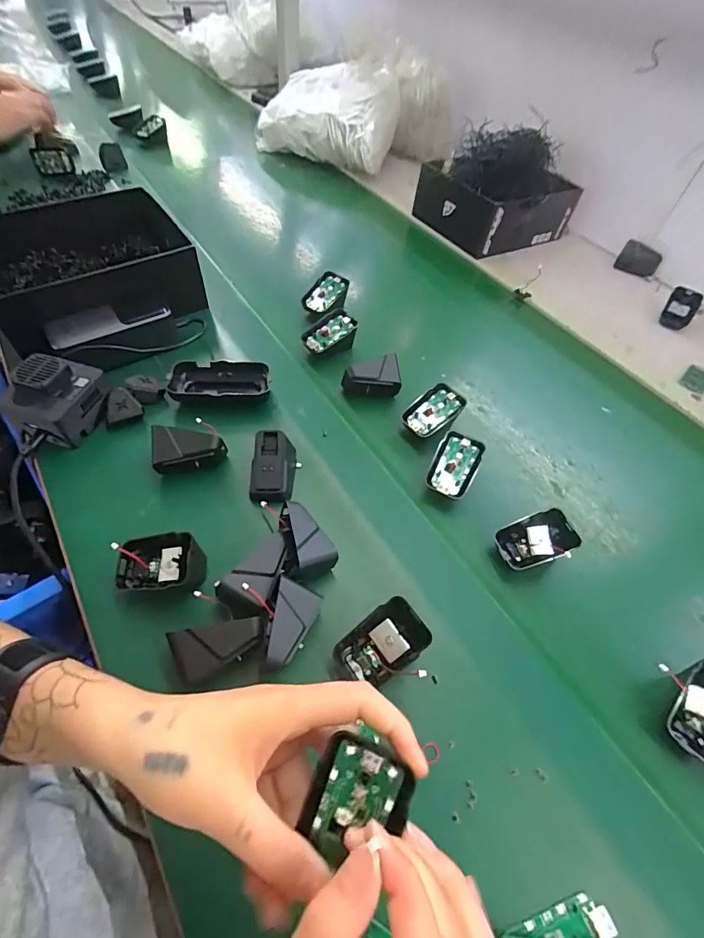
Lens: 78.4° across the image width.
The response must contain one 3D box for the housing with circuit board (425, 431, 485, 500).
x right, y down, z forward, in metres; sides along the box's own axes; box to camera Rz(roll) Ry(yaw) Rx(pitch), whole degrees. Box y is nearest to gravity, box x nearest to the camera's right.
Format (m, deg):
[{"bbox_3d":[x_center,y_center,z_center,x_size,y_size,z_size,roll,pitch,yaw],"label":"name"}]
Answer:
[{"bbox_3d":[0.105,-0.003,0.448,0.044,0.022,0.068,27,73,2],"label":"housing with circuit board"}]

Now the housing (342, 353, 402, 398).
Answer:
[{"bbox_3d":[0.024,-0.108,0.512,0.065,0.051,0.024,-1,54,-5],"label":"housing"}]

